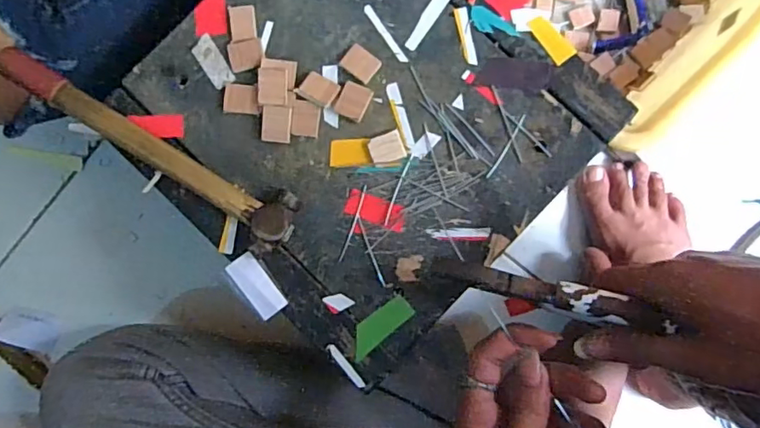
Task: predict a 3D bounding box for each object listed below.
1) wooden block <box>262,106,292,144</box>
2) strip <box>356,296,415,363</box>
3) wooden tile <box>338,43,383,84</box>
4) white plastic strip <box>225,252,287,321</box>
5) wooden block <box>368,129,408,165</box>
[{"bbox_3d":[-0.072,-0.062,0.387,0.021,0.004,0.024,4,100,-9],"label":"wooden block"},{"bbox_3d":[0.000,0.076,0.379,0.049,0.004,0.019,-40,86,0],"label":"strip"},{"bbox_3d":[-0.013,-0.105,0.390,0.025,0.004,0.020,36,89,4],"label":"wooden tile"},{"bbox_3d":[-0.085,0.050,0.384,0.020,0.005,0.045,-37,85,0],"label":"white plastic strip"},{"bbox_3d":[0.005,-0.046,0.386,0.024,0.004,0.021,-21,86,1],"label":"wooden block"}]

